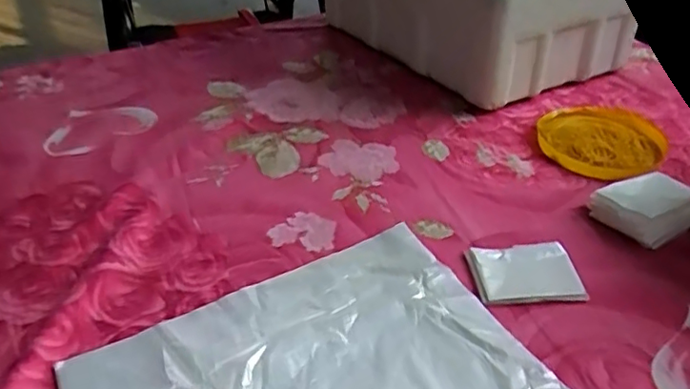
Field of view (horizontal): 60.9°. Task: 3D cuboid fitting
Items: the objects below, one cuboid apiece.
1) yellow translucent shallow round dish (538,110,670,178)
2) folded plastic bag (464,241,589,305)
[{"bbox_3d":[0.289,-0.063,0.655,0.139,0.017,0.116,-12,38,-14],"label":"yellow translucent shallow round dish"},{"bbox_3d":[0.150,0.065,0.490,0.085,0.006,0.062,-5,36,-4],"label":"folded plastic bag"}]

